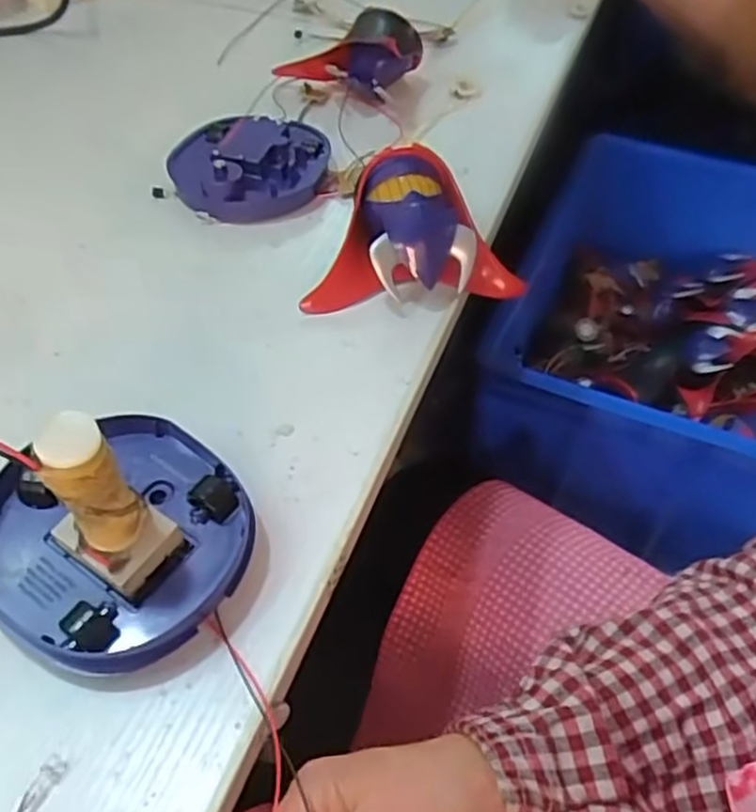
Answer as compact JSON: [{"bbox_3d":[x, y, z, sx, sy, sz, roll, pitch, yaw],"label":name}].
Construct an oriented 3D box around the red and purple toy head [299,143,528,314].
[{"bbox_3d":[0.019,-0.104,0.429,0.131,0.061,0.076,-4,51,-6],"label":"red and purple toy head"}]

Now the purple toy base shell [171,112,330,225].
[{"bbox_3d":[-0.089,-0.168,0.497,0.109,0.036,0.093,-2,50,-4],"label":"purple toy base shell"}]

